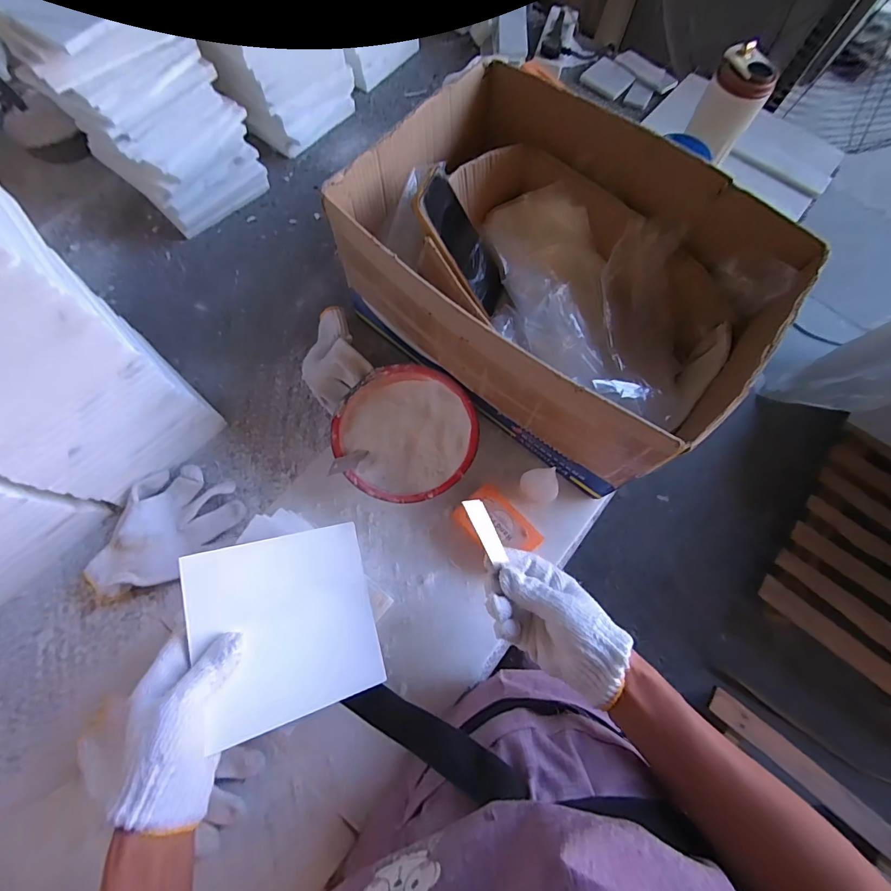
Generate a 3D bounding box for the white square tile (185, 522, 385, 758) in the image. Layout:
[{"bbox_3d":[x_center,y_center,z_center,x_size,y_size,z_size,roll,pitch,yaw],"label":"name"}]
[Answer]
[{"bbox_3d":[-0.140,0.159,0.384,0.148,0.010,0.152,-7,76,-32],"label":"white square tile"}]

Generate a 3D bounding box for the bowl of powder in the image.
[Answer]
[{"bbox_3d":[-0.047,-0.010,0.526,0.162,0.051,0.162,0,73,-1],"label":"bowl of powder"}]

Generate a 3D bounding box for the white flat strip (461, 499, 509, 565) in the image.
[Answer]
[{"bbox_3d":[0.036,0.074,0.378,0.017,0.004,0.061,-29,100,-19],"label":"white flat strip"}]

